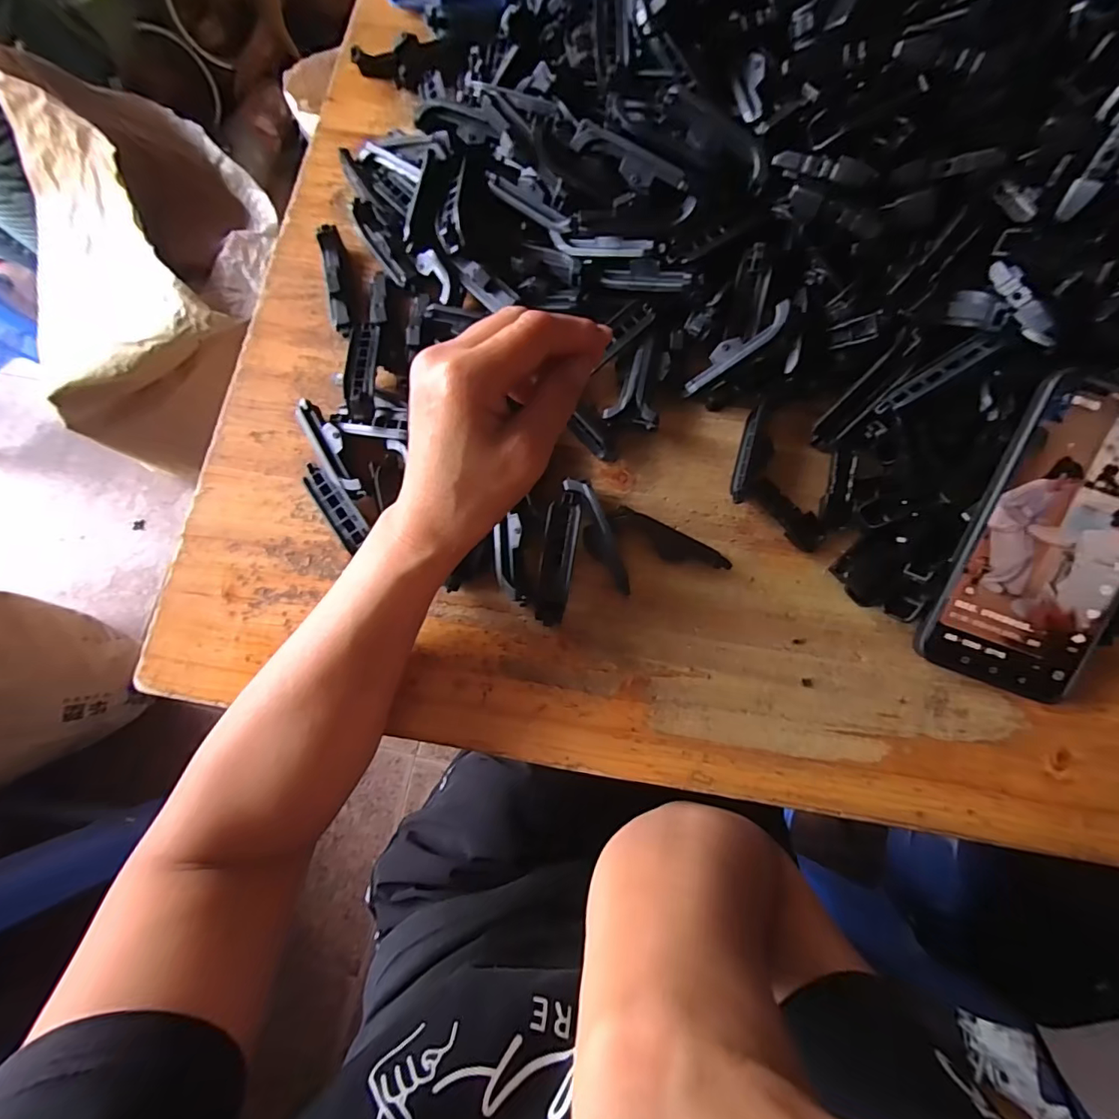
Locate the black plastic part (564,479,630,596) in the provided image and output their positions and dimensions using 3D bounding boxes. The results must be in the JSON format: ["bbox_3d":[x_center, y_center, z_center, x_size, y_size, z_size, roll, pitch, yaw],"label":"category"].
[{"bbox_3d":[0.022,-0.014,0.295,0.016,0.013,0.072,-22,79,-4],"label":"black plastic part"}]

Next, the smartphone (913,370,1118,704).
[{"bbox_3d":[0.261,-0.009,0.266,0.078,0.010,0.161,19,101,4],"label":"smartphone"}]

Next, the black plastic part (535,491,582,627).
[{"bbox_3d":[-0.001,0.000,0.295,0.019,0.014,0.075,8,78,2],"label":"black plastic part"}]

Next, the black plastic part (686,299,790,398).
[{"bbox_3d":[0.104,-0.125,0.302,0.070,0.005,0.015,-34,78,26],"label":"black plastic part"}]

